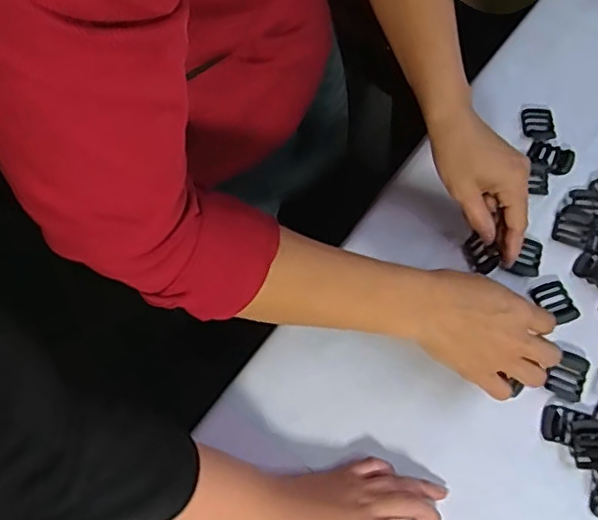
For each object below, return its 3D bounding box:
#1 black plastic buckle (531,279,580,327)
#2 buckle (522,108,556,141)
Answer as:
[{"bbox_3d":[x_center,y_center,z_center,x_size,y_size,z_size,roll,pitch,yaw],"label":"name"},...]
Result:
[{"bbox_3d":[0.221,0.037,0.517,0.029,0.005,0.038,-17,68,-8],"label":"black plastic buckle"},{"bbox_3d":[0.238,-0.135,0.595,0.029,0.004,0.040,3,66,0],"label":"buckle"}]

